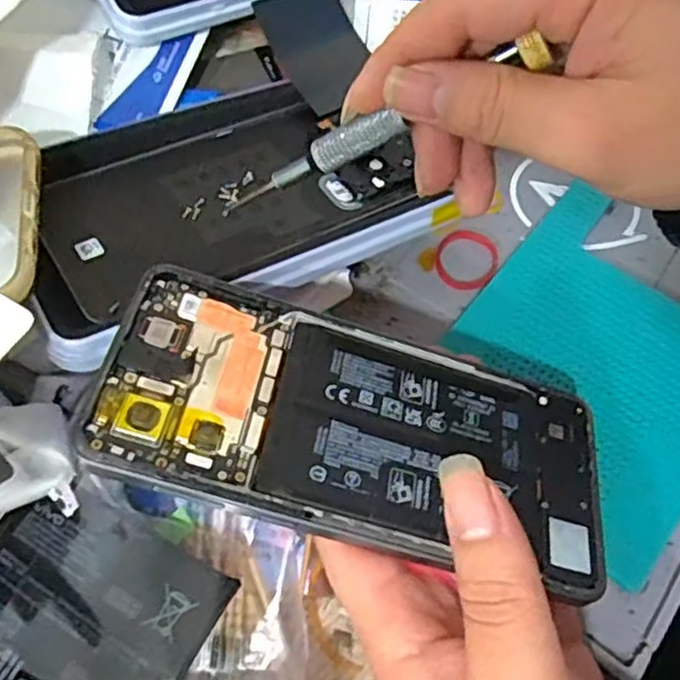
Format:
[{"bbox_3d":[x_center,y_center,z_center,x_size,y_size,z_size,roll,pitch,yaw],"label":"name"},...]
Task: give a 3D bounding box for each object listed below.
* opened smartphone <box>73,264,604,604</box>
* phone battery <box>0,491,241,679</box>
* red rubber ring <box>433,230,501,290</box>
[{"bbox_3d":[0.008,0.027,0.217,0.159,0.004,0.074,18,51,-6],"label":"opened smartphone"},{"bbox_3d":[-0.083,0.084,0.210,0.083,0.004,0.066,22,64,24],"label":"phone battery"},{"bbox_3d":[0.058,-0.036,0.312,0.027,0.004,0.032,20,62,9],"label":"red rubber ring"}]

